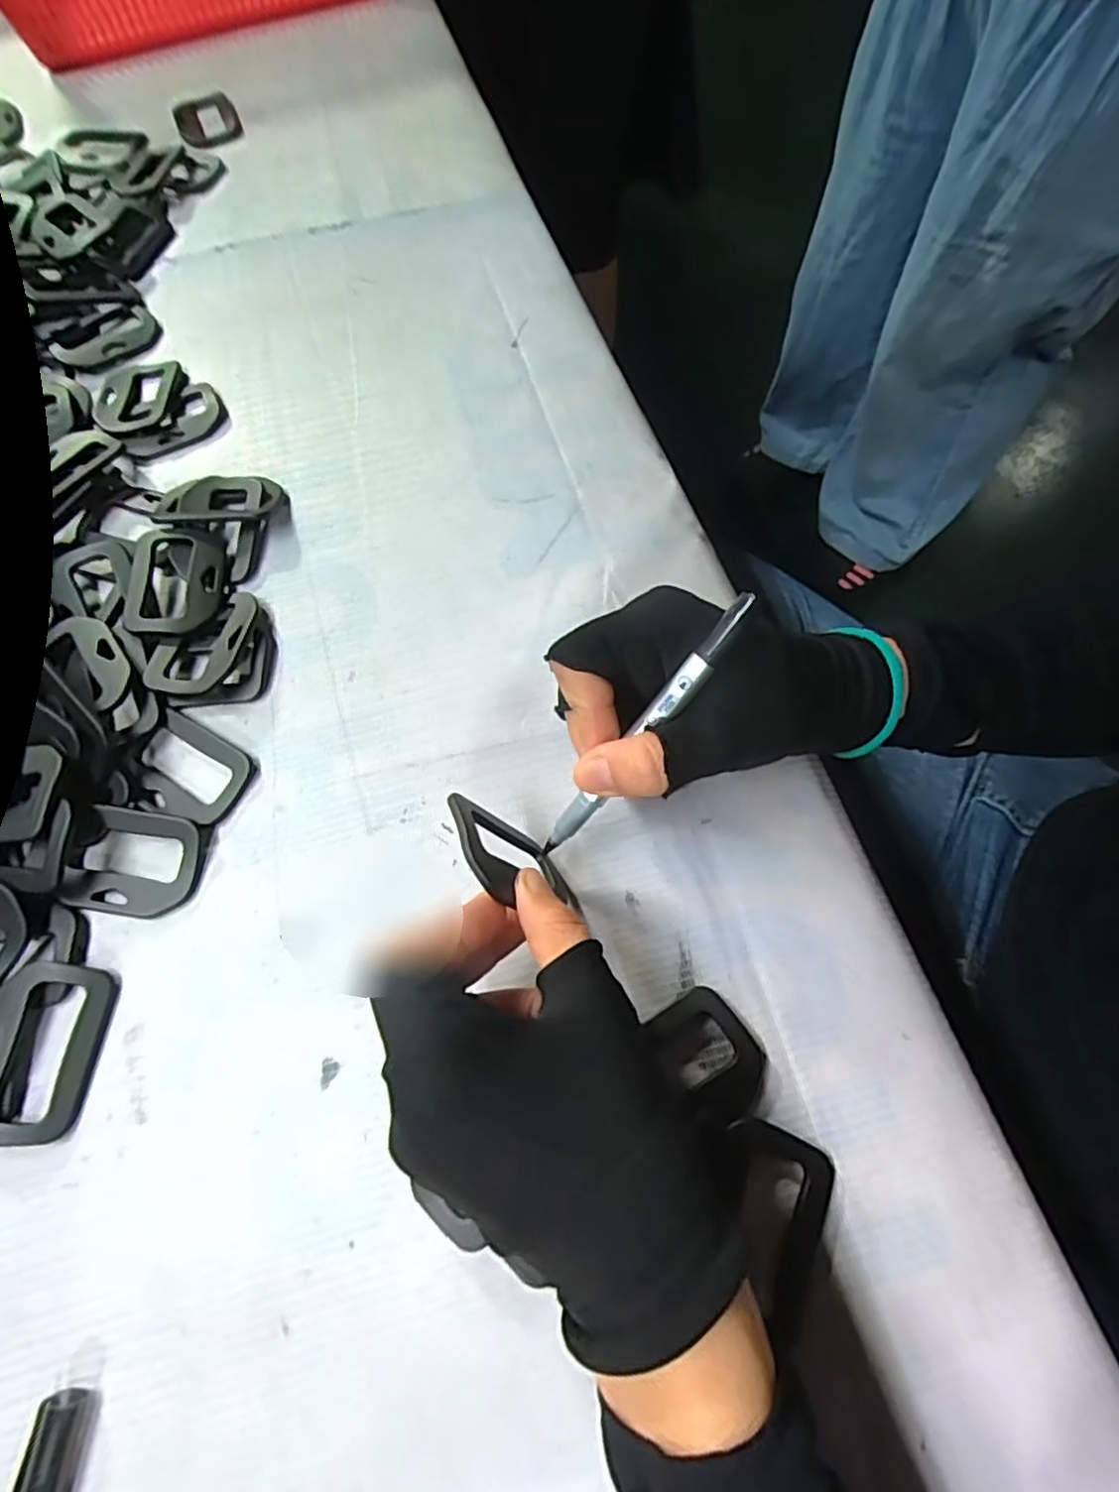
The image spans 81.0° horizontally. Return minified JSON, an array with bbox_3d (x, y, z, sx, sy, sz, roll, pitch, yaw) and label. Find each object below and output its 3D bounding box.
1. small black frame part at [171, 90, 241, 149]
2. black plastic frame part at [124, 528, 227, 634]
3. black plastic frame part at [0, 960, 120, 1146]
[{"bbox_3d":[-0.259,-0.461,0.480,0.043,0.006,0.063,-22,69,-6],"label":"small black frame part"},{"bbox_3d":[-0.186,-0.079,0.317,0.043,0.013,0.060,-1,68,2],"label":"black plastic frame part"},{"bbox_3d":[-0.198,0.113,0.244,0.046,0.010,0.060,5,68,4],"label":"black plastic frame part"}]

